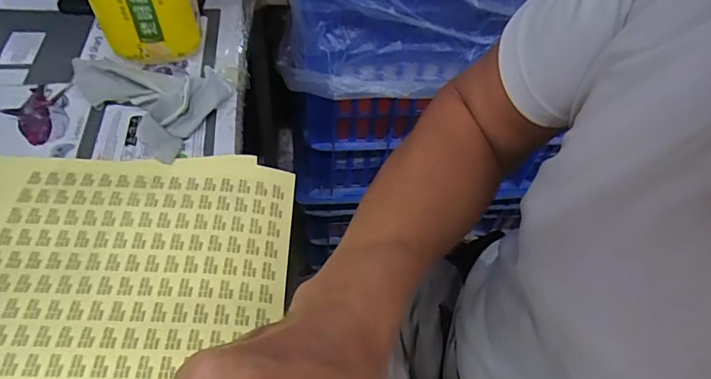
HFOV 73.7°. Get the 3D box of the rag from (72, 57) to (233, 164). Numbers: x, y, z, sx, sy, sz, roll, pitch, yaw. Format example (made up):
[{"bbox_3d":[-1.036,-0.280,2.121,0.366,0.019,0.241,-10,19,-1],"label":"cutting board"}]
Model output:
[{"bbox_3d":[-0.203,-0.110,0.474,0.165,0.034,0.111,35,58,20],"label":"rag"}]

